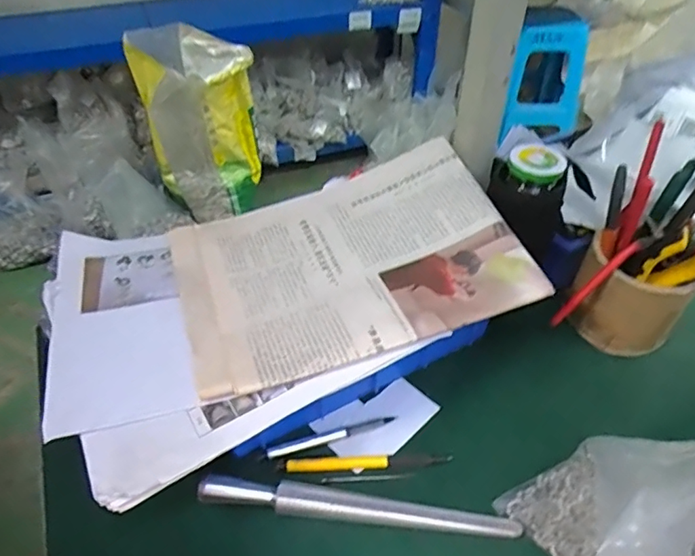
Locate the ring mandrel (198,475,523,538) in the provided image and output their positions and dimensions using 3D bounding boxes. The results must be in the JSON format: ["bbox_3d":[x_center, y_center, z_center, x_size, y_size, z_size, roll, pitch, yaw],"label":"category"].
[{"bbox_3d":[0.010,0.170,0.397,0.237,0.021,0.021,3,43,2],"label":"ring mandrel"}]

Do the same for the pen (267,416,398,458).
[{"bbox_3d":[-0.012,0.133,0.445,0.112,0.005,0.008,-12,45,-14],"label":"pen"}]

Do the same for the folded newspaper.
[{"bbox_3d":[-0.004,-0.022,0.451,0.282,0.043,0.204,-14,46,-14],"label":"folded newspaper"}]

